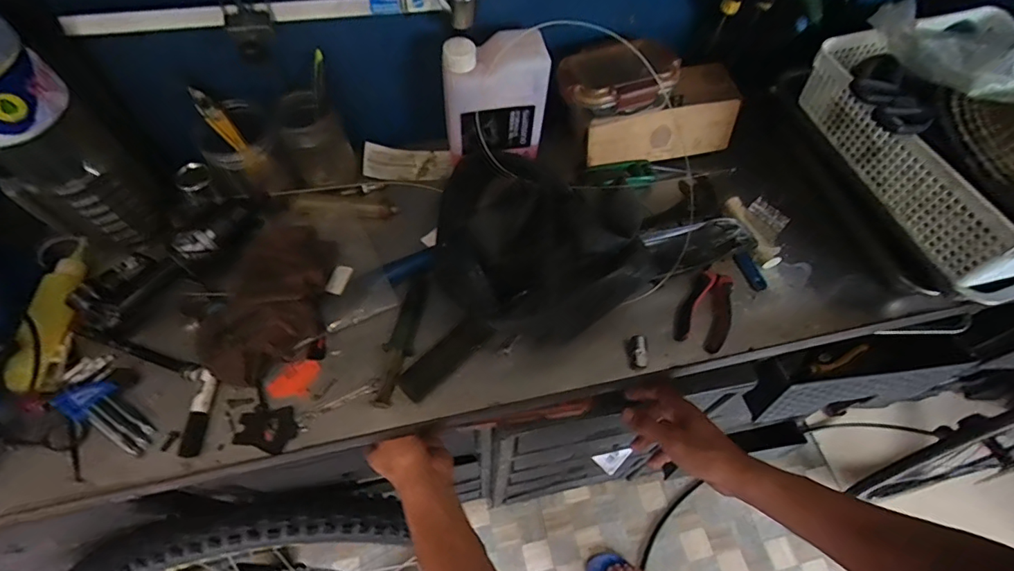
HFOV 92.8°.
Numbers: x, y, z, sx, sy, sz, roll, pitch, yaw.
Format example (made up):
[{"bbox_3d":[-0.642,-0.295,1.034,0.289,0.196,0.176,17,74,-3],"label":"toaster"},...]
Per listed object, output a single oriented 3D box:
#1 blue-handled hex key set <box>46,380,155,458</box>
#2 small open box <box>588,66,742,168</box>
[{"bbox_3d":[-0.411,0.133,0.502,0.106,0.017,0.043,34,64,3],"label":"blue-handled hex key set"},{"bbox_3d":[0.216,-0.246,0.681,0.218,0.098,0.089,-8,60,-6],"label":"small open box"}]

